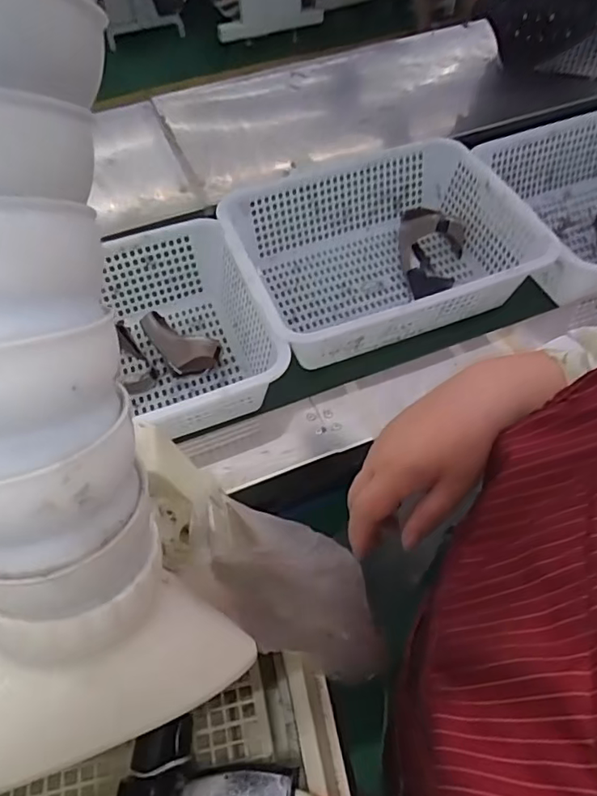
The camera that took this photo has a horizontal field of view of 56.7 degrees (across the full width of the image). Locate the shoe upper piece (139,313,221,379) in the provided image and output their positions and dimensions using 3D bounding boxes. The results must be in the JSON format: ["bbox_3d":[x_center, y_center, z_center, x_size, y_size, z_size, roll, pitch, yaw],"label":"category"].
[{"bbox_3d":[-0.163,-0.082,0.739,0.132,0.049,0.065,36,64,24],"label":"shoe upper piece"}]

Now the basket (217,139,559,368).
[{"bbox_3d":[0.117,-0.203,0.784,0.396,0.117,0.299,-20,57,-11],"label":"basket"}]

